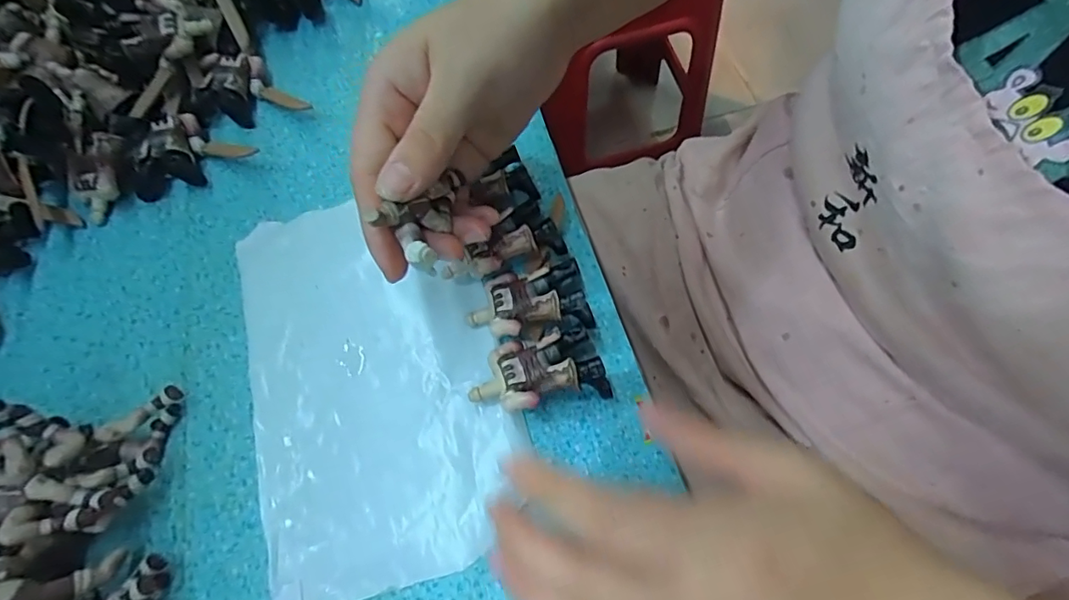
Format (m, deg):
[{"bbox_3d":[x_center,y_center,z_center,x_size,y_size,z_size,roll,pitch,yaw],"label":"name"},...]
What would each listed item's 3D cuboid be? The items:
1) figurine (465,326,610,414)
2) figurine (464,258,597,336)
[{"bbox_3d":[0.001,0.034,0.238,0.059,0.024,0.034,-11,65,-2],"label":"figurine"},{"bbox_3d":[-0.004,0.002,0.253,0.057,0.024,0.034,-9,64,-1],"label":"figurine"}]

